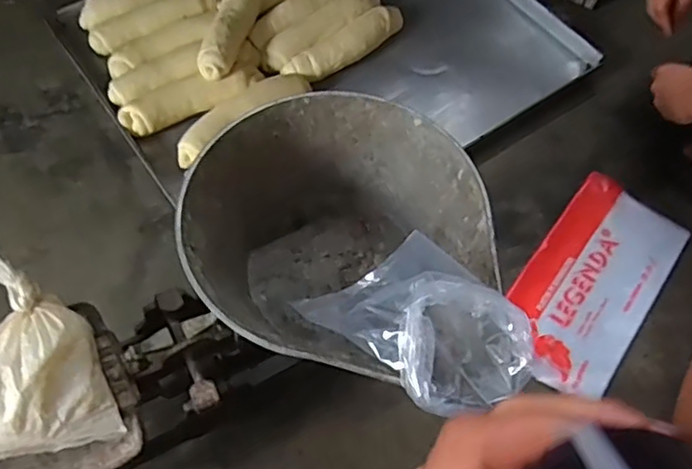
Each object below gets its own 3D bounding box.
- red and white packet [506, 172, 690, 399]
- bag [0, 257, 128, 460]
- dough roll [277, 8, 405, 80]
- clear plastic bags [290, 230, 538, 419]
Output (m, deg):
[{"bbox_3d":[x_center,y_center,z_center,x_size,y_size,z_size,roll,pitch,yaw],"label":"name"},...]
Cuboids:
[{"bbox_3d":[0.313,0.060,0.785,0.151,0.019,0.297,35,66,14],"label":"red and white packet"},{"bbox_3d":[-0.271,0.098,0.521,0.137,0.069,0.157,-9,64,-7],"label":"bag"},{"bbox_3d":[0.007,-0.283,0.934,0.222,0.043,0.054,-36,68,-21],"label":"dough roll"},{"bbox_3d":[0.061,0.063,0.460,0.118,0.109,0.152,-33,69,-18],"label":"clear plastic bags"}]

